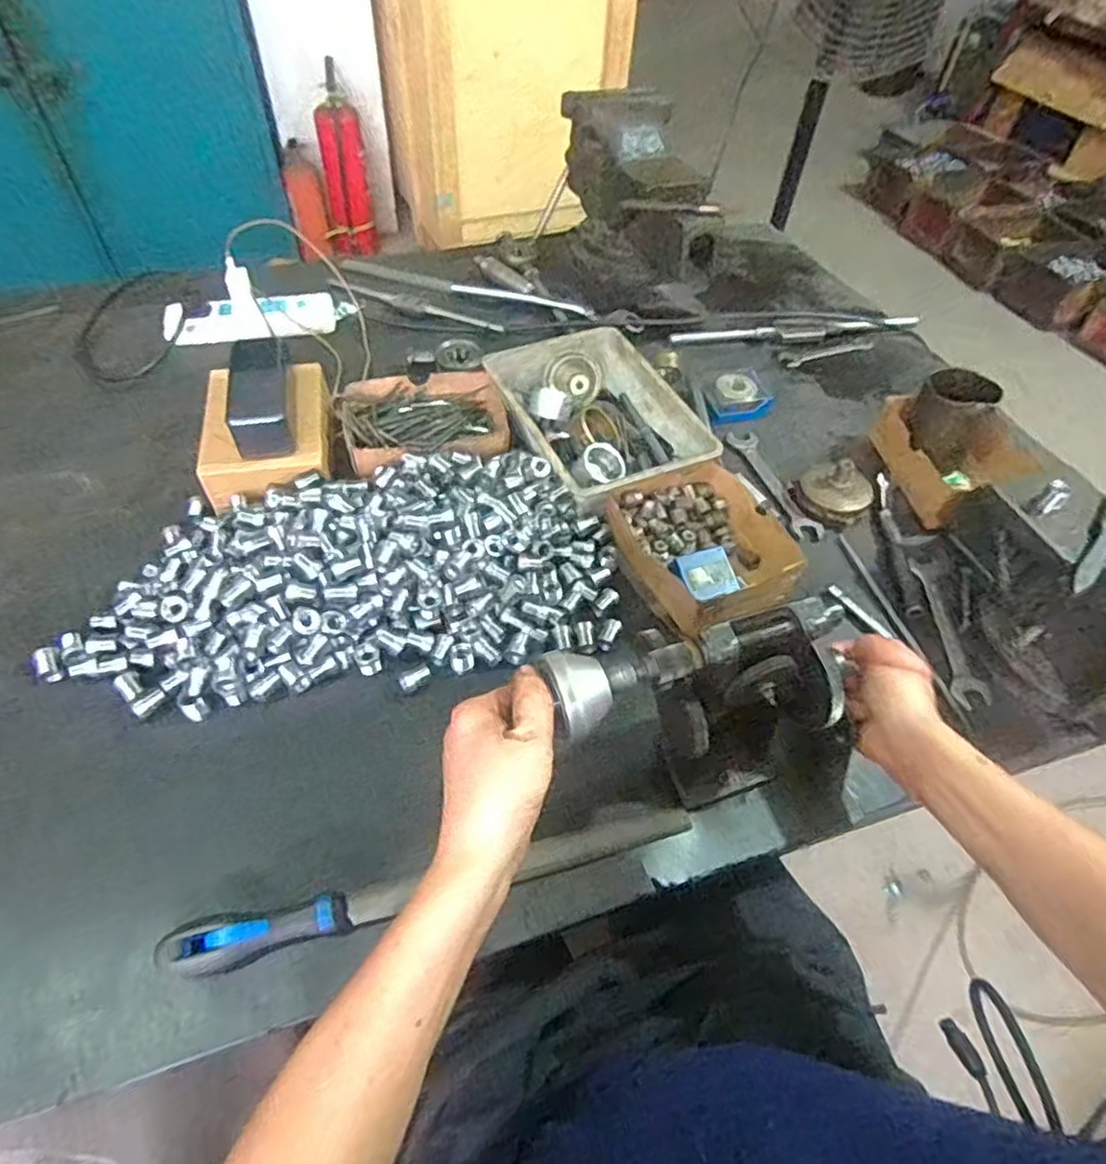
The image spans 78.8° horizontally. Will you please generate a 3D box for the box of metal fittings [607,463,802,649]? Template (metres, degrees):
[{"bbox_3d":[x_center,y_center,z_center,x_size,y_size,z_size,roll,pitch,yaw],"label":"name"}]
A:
[{"bbox_3d":[0.147,-0.037,0.662,0.151,0.051,0.184,-17,54,-17],"label":"box of metal fittings"}]

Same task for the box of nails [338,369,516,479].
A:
[{"bbox_3d":[-0.137,-0.177,0.750,0.182,0.044,0.143,-14,53,-15],"label":"box of nails"}]

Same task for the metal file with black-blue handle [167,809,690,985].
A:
[{"bbox_3d":[-0.072,0.211,0.468,0.360,0.028,0.031,-10,52,-12],"label":"metal file with black-blue handle"}]

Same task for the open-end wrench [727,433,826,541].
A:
[{"bbox_3d":[0.247,-0.109,0.752,0.033,0.012,0.165,-13,53,-14],"label":"open-end wrench"}]

